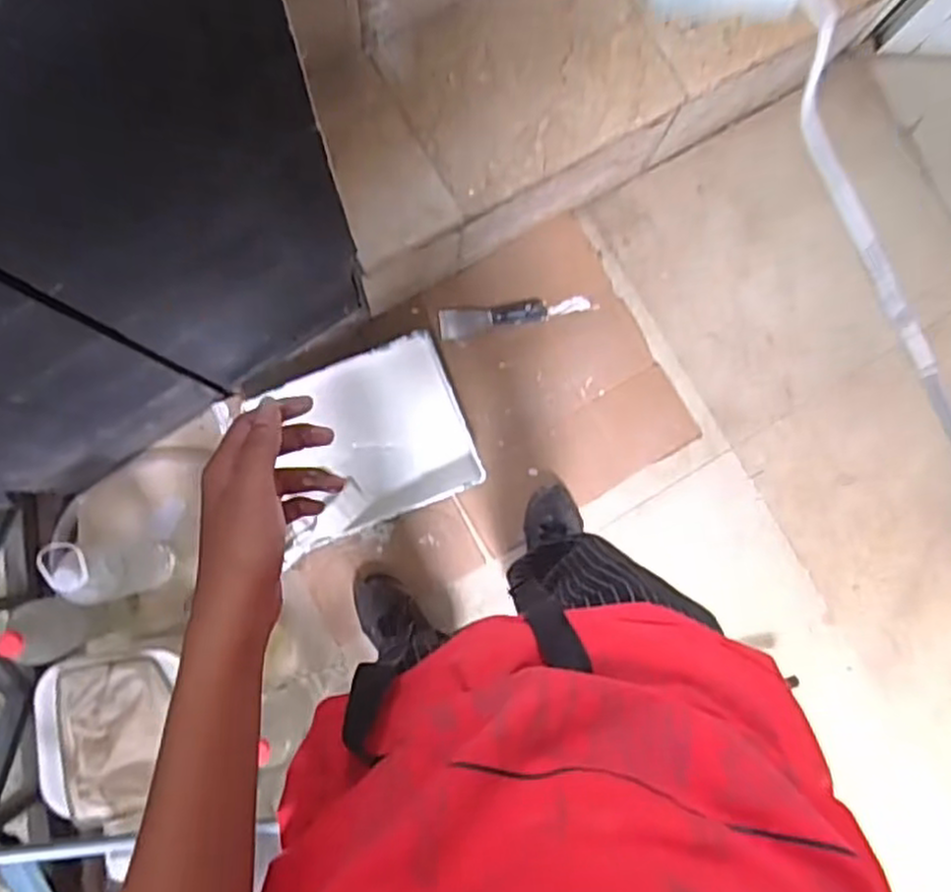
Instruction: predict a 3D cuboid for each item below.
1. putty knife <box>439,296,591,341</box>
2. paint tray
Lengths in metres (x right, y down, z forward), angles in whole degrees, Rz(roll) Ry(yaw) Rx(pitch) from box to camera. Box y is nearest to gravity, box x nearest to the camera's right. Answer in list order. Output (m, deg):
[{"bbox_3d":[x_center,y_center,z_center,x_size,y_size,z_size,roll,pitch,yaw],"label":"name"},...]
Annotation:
[{"bbox_3d":[0.070,-0.240,1.347,0.268,0.018,0.048,-11,87,-4],"label":"putty knife"},{"bbox_3d":[-0.203,-0.005,1.301,0.369,0.060,0.281,-22,87,-5],"label":"paint tray"}]

